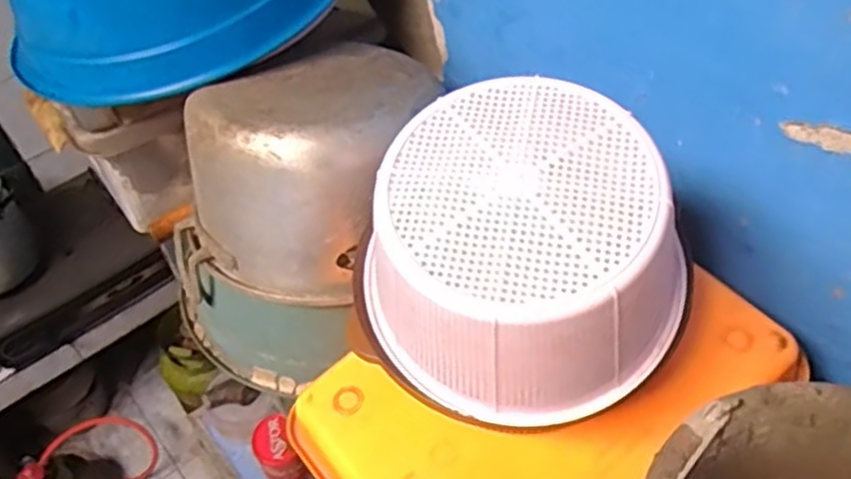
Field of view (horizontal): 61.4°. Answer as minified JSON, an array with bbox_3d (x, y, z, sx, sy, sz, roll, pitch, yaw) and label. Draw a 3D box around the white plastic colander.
[{"bbox_3d":[0.055,0.008,0.434,0.161,0.127,0.177,-35,57,-24],"label":"white plastic colander"}]

